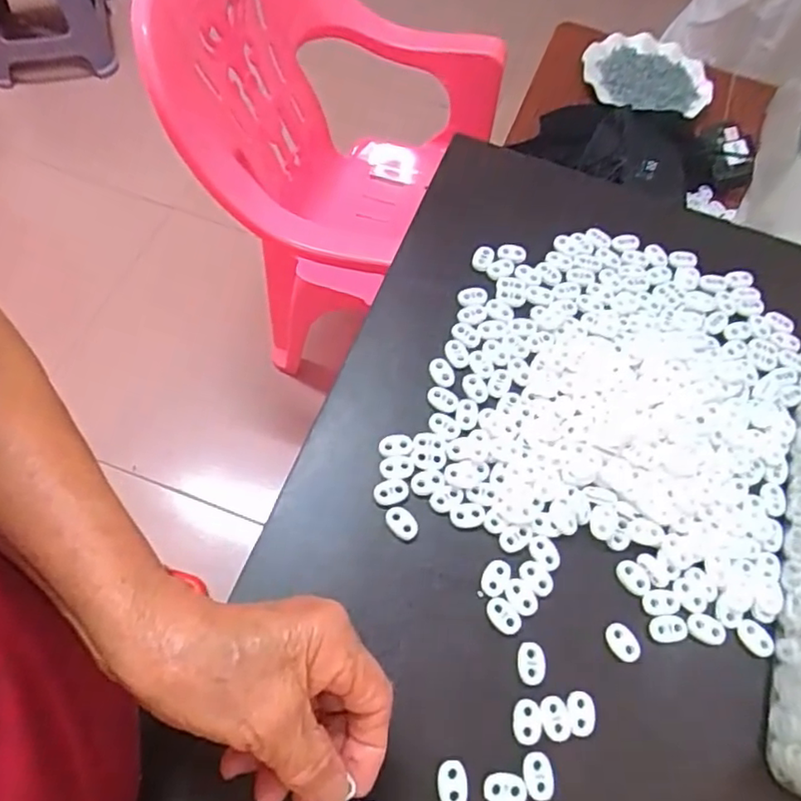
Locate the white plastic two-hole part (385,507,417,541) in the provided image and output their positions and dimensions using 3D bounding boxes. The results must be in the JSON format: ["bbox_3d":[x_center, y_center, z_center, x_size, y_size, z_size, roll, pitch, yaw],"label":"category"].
[{"bbox_3d":[0.001,0.077,0.398,0.014,0.006,0.023,-38,72,-21],"label":"white plastic two-hole part"}]

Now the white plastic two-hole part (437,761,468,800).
[{"bbox_3d":[0.028,0.205,0.337,0.016,0.004,0.022,3,63,-3],"label":"white plastic two-hole part"}]

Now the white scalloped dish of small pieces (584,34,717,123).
[{"bbox_3d":[0.365,-0.487,0.942,0.180,0.028,0.206,-5,58,-8],"label":"white scalloped dish of small pieces"}]

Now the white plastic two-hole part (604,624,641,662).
[{"bbox_3d":[0.133,0.143,0.374,0.016,0.004,0.024,-33,70,-19],"label":"white plastic two-hole part"}]

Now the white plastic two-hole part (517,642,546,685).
[{"bbox_3d":[0.076,0.152,0.365,0.016,0.004,0.022,2,63,-3],"label":"white plastic two-hole part"}]

